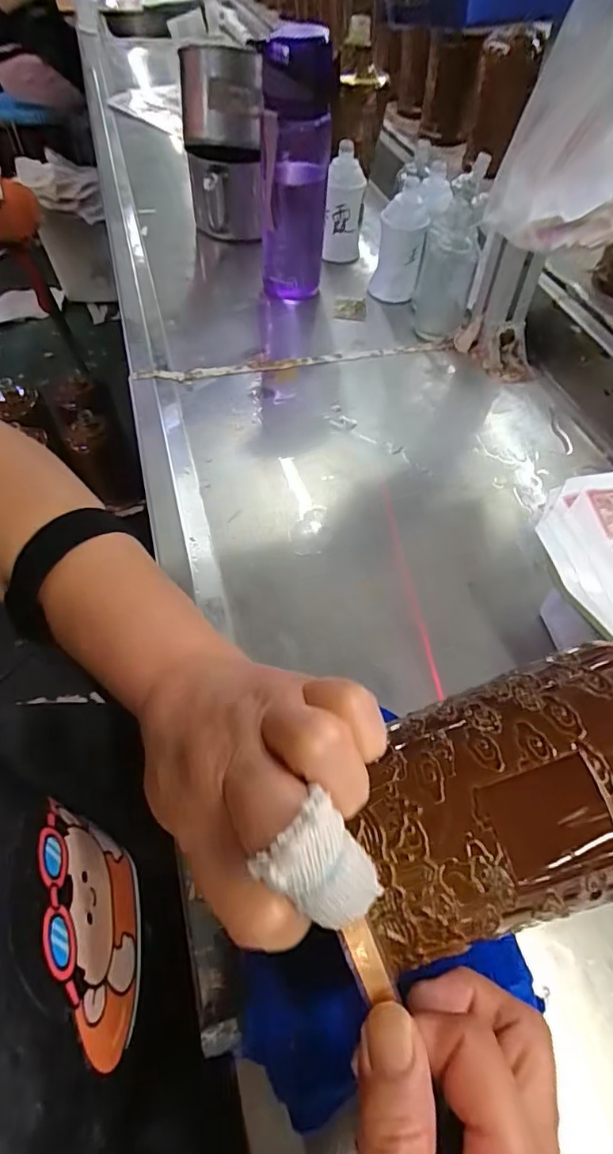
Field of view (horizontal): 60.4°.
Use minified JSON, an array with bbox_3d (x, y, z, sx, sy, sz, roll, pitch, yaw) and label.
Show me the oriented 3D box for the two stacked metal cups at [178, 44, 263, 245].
[{"bbox_3d":[-0.103,-0.540,0.666,0.097,0.180,0.114,-8,56,-6],"label":"two stacked metal cups"}]

